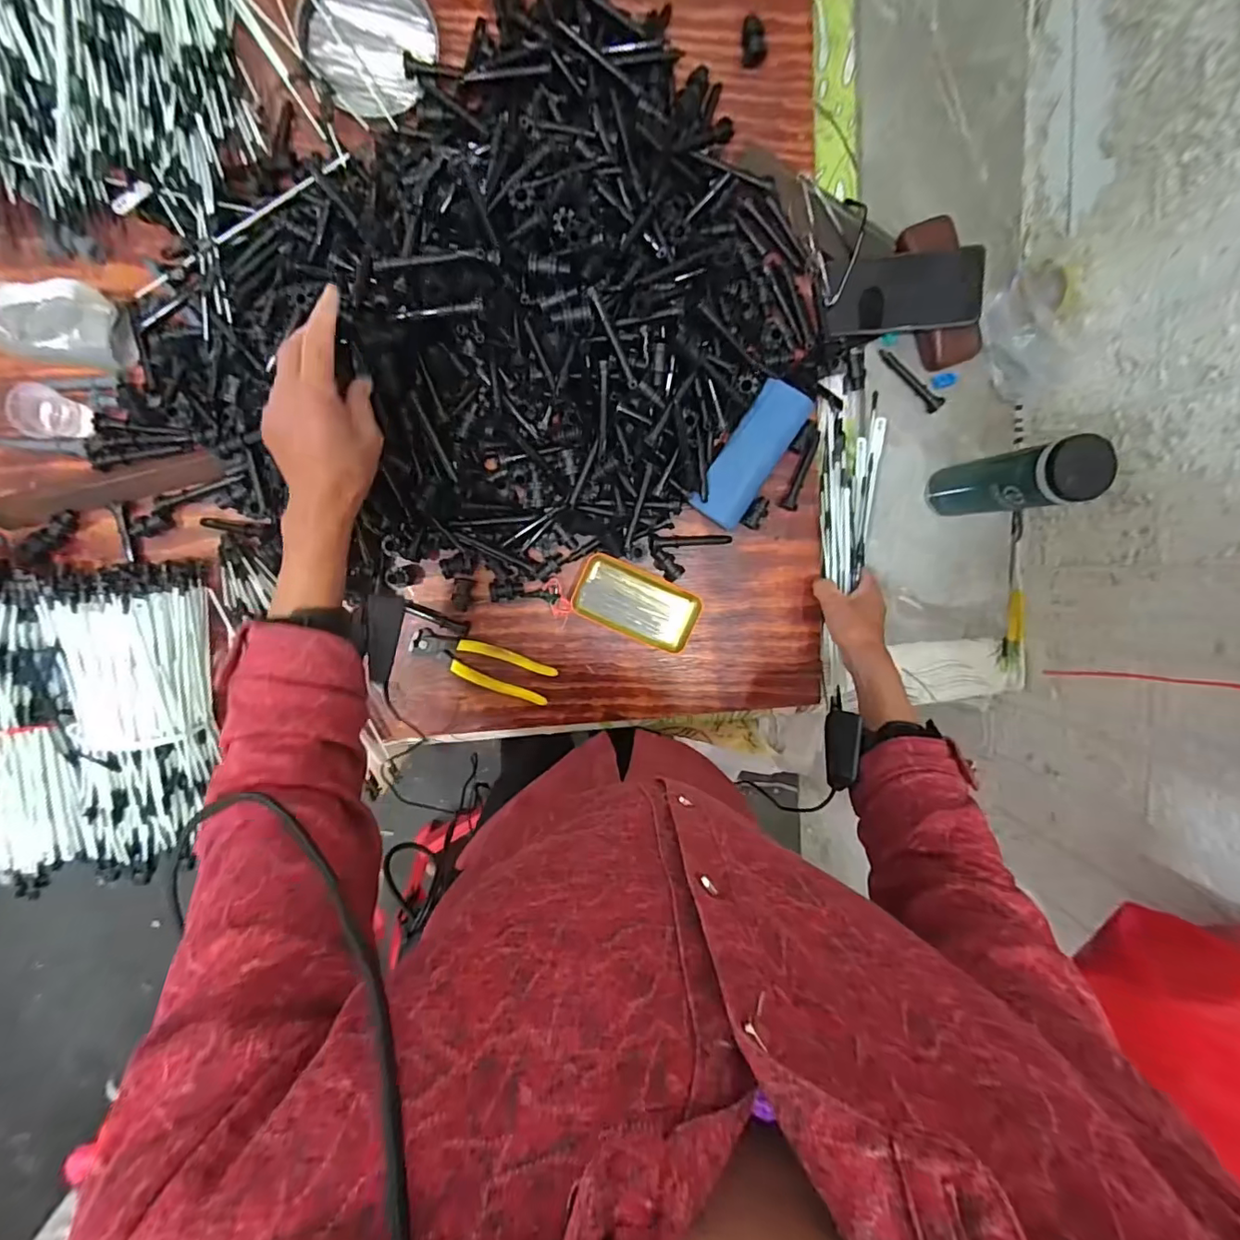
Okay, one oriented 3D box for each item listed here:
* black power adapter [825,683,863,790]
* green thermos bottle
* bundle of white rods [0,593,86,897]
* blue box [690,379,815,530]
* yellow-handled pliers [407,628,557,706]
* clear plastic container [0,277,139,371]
[{"bbox_3d":[0.210,0.109,0.508,0.017,0.030,0.096,23,53,-7],"label":"black power adapter"},{"bbox_3d":[0.403,-0.144,0.564,0.059,0.184,0.063,-5,98,-3],"label":"green thermos bottle"},{"bbox_3d":[-0.591,0.124,0.522,0.095,0.045,0.289,7,97,-5],"label":"bundle of white rods"},{"bbox_3d":[0.147,-0.184,0.611,0.062,0.027,0.166,32,95,-8],"label":"blue box"},{"bbox_3d":[-0.159,0.054,0.624,0.164,0.015,0.049,20,96,-6],"label":"yellow-handled pliers"},{"bbox_3d":[-0.547,-0.288,0.528,0.121,0.067,0.073,2,98,-4],"label":"clear plastic container"}]

